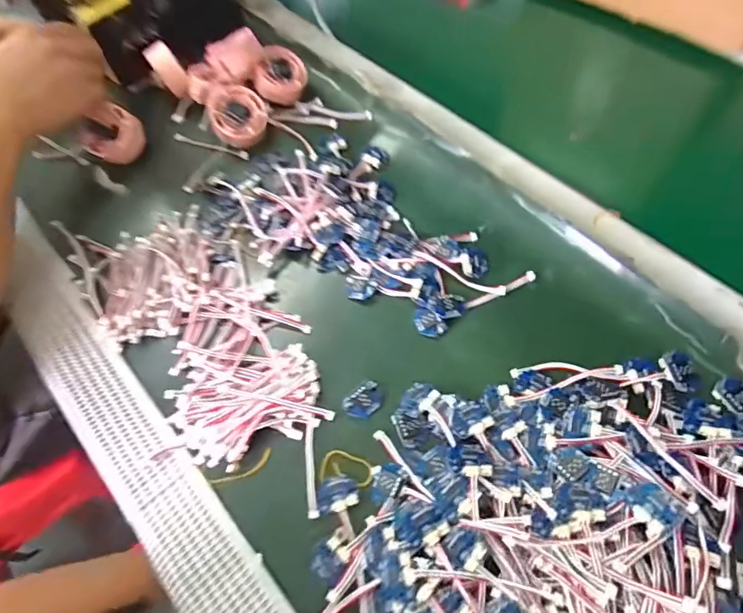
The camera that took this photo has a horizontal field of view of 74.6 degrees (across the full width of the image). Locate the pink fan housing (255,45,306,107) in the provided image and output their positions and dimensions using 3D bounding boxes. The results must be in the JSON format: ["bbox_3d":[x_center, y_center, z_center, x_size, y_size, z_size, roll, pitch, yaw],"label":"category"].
[{"bbox_3d":[-0.097,-0.248,0.526,0.054,0.016,0.054,2,84,-17],"label":"pink fan housing"}]

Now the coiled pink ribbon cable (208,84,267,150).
[{"bbox_3d":[-0.137,-0.195,0.502,0.055,0.022,0.062,-24,82,-13],"label":"coiled pink ribbon cable"}]

